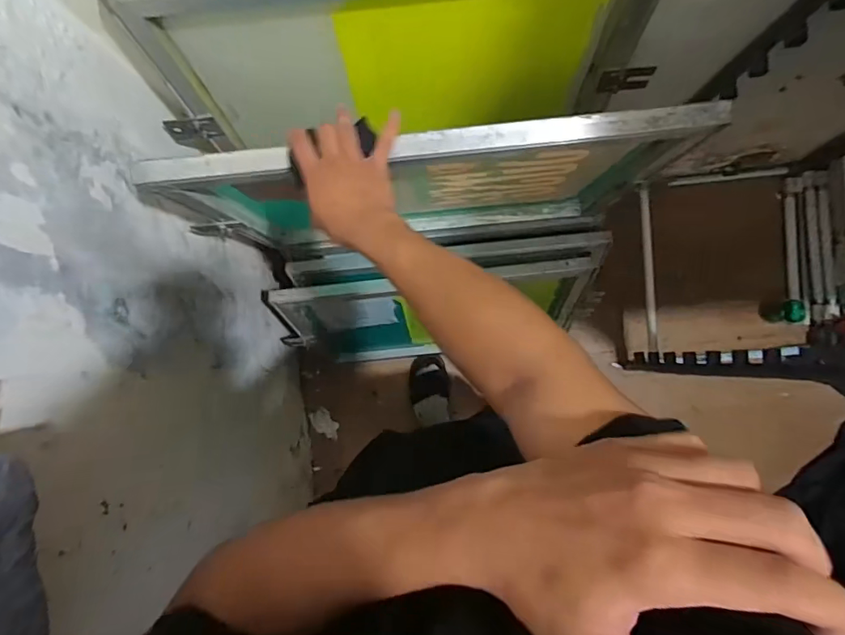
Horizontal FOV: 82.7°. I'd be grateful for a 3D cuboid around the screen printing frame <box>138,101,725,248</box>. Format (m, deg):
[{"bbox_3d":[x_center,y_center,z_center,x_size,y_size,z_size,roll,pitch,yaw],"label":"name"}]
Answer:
[{"bbox_3d":[0.009,-0.192,0.755,0.639,0.475,0.044,-6,90,2],"label":"screen printing frame"}]

